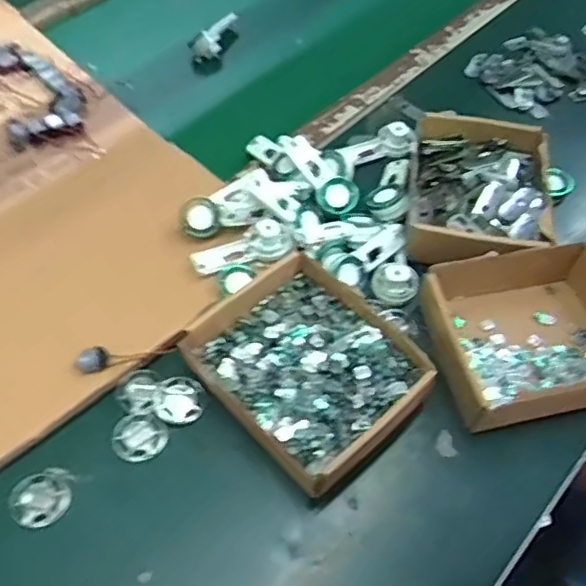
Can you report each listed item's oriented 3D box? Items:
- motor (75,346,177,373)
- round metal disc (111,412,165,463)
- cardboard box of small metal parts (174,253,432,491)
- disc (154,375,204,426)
[{"bbox_3d":[-0.142,0.053,0.532,0.081,0.025,0.018,-13,56,-9],"label":"motor"},{"bbox_3d":[-0.126,0.119,0.511,0.041,0.010,0.040,0,55,0],"label":"round metal disc"},{"bbox_3d":[0.009,0.064,0.532,0.147,0.051,0.181,-37,63,-23],"label":"cardboard box of small metal parts"},{"bbox_3d":[-0.096,0.090,0.527,0.038,0.008,0.041,8,59,-13],"label":"disc"}]

